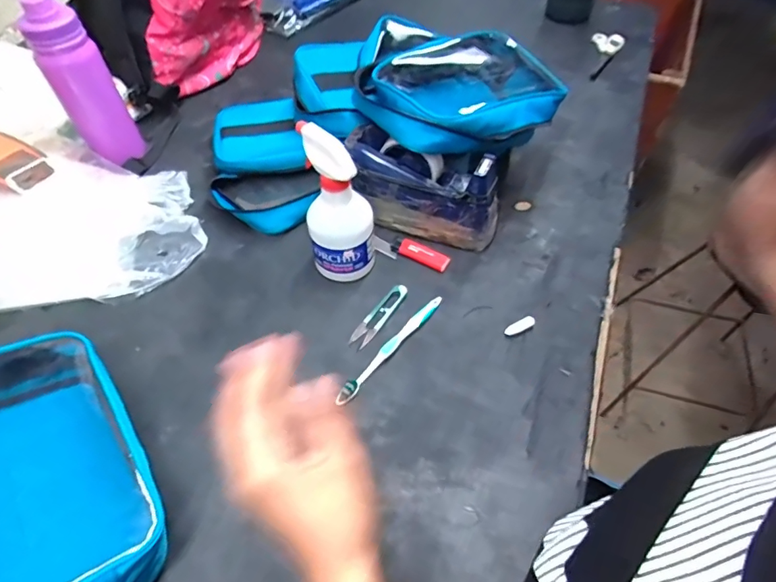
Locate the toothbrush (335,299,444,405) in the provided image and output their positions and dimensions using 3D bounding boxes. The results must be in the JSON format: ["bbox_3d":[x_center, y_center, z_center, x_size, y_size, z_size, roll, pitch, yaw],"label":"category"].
[{"bbox_3d":[0.009,0.060,0.541,0.016,0.012,0.168,35,61,22],"label":"toothbrush"}]

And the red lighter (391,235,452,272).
[{"bbox_3d":[0.043,-0.051,0.625,0.081,0.012,0.025,28,58,18],"label":"red lighter"}]

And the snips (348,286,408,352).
[{"bbox_3d":[-0.011,0.029,0.566,0.024,0.013,0.098,29,59,18],"label":"snips"}]

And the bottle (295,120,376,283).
[{"bbox_3d":[-0.056,-0.096,0.550,0.079,0.185,0.074,-1,54,-2],"label":"bottle"}]

